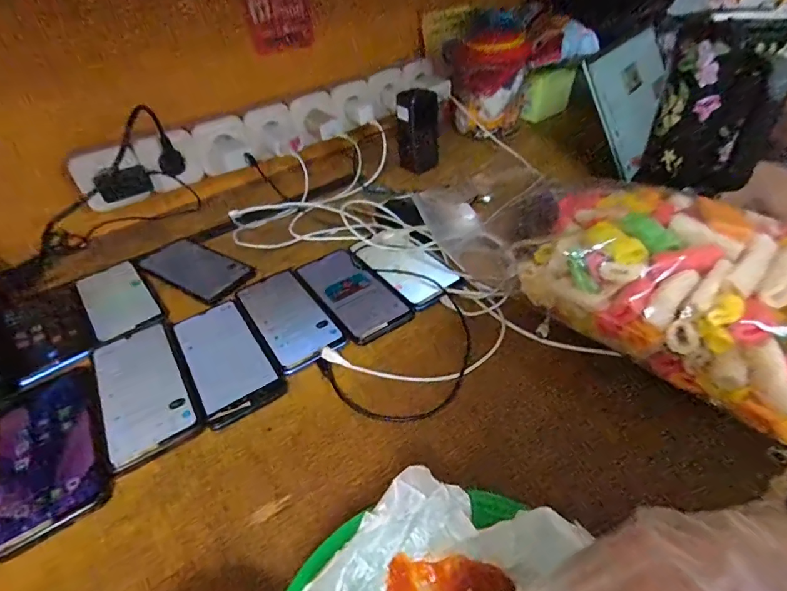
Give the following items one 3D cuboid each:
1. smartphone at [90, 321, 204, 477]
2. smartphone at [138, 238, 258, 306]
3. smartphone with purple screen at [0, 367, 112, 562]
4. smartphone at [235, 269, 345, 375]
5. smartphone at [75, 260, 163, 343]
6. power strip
[{"bbox_3d":[-0.242,0.087,0.414,0.074,0.005,0.167,-27,46,-23],"label":"smartphone"},{"bbox_3d":[-0.261,-0.037,0.570,0.170,0.007,0.080,23,48,28],"label":"smartphone"},{"bbox_3d":[-0.297,0.129,0.371,0.082,0.005,0.168,-26,45,-22],"label":"smartphone with purple screen"},{"bbox_3d":[-0.118,0.020,0.478,0.073,0.004,0.162,-26,45,-22],"label":"smartphone"},{"bbox_3d":[-0.337,0.004,0.524,0.070,0.007,0.163,-31,47,-26],"label":"smartphone"},{"bbox_3d":[-0.156,-0.278,0.708,0.638,0.072,0.076,-28,45,-25],"label":"power strip"}]

